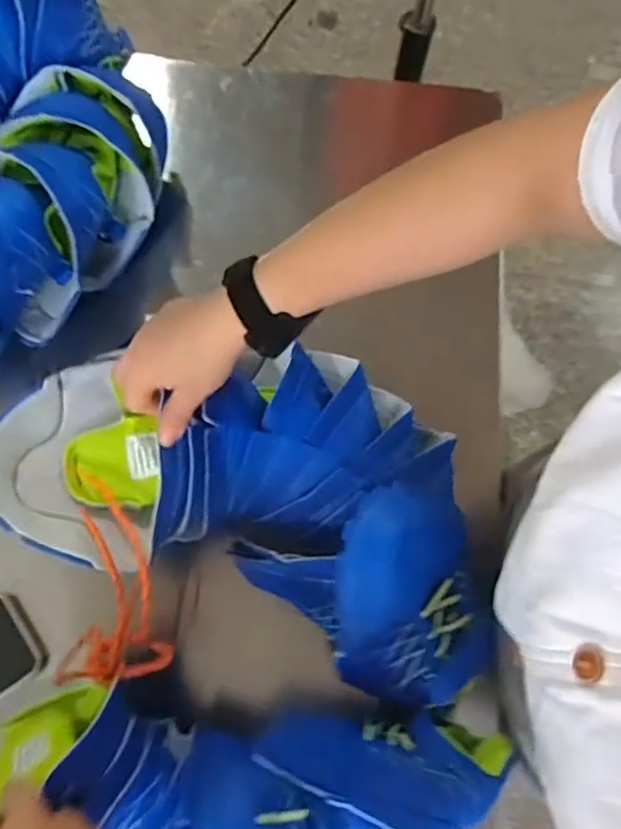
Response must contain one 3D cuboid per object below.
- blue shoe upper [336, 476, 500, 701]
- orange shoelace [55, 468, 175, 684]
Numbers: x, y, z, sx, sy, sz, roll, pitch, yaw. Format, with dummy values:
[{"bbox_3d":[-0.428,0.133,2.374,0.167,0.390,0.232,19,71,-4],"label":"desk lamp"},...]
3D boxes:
[{"bbox_3d":[0.076,0.127,0.447,0.114,0.051,0.144,-3,74,-2],"label":"blue shoe upper"},{"bbox_3d":[-0.133,0.110,0.440,0.075,0.029,0.141,0,74,-1],"label":"orange shoelace"}]

